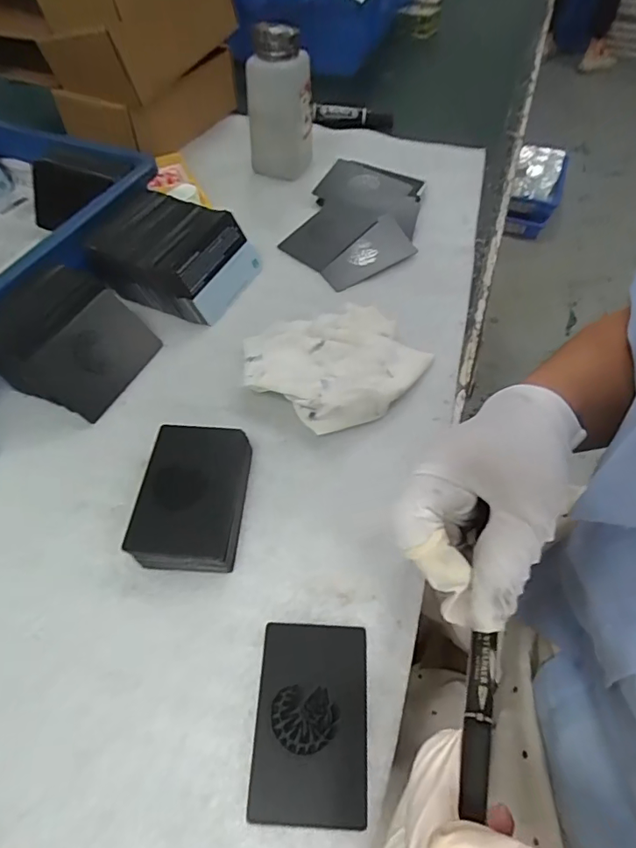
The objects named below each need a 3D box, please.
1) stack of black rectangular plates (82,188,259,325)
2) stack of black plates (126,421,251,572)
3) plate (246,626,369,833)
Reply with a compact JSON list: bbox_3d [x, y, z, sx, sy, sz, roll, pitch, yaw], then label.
[{"bbox_3d":[-0.117,-0.138,0.419,0.102,0.055,0.095,18,55,13],"label":"stack of black rectangular plates"},{"bbox_3d":[-0.074,0.042,0.306,0.058,0.024,0.086,4,53,2],"label":"stack of black plates"},{"bbox_3d":[-0.003,0.141,0.246,0.053,0.004,0.084,2,53,2],"label":"plate"}]

